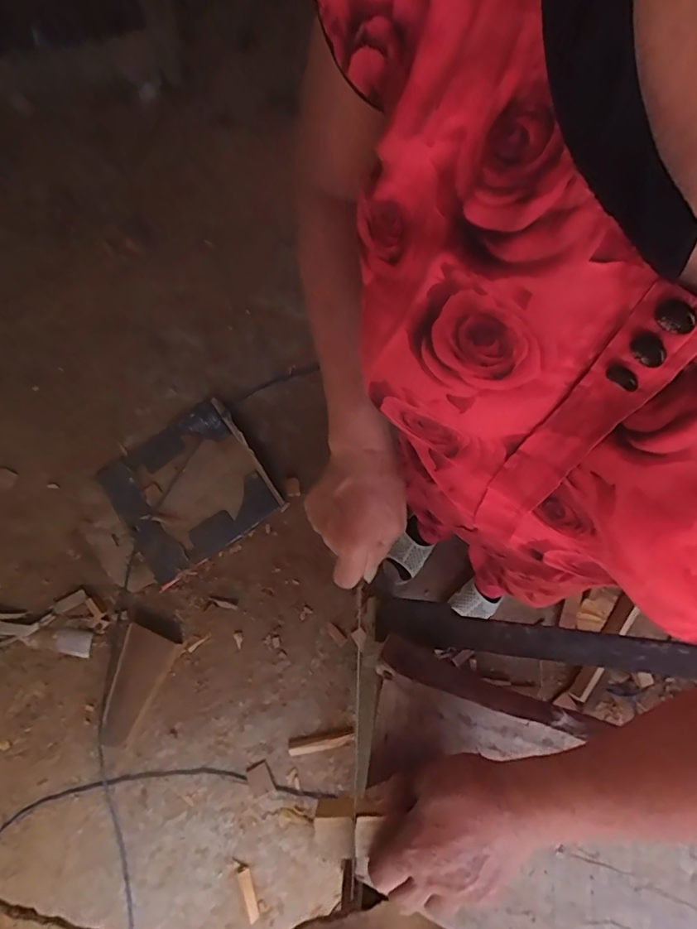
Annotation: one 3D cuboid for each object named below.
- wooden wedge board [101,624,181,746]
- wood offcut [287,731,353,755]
[{"bbox_3d":[-0.492,0.498,1.106,0.134,0.048,0.236,20,75,7],"label":"wooden wedge board"},{"bbox_3d":[-0.059,0.602,1.057,0.142,0.009,0.030,-9,73,-2],"label":"wood offcut"}]

